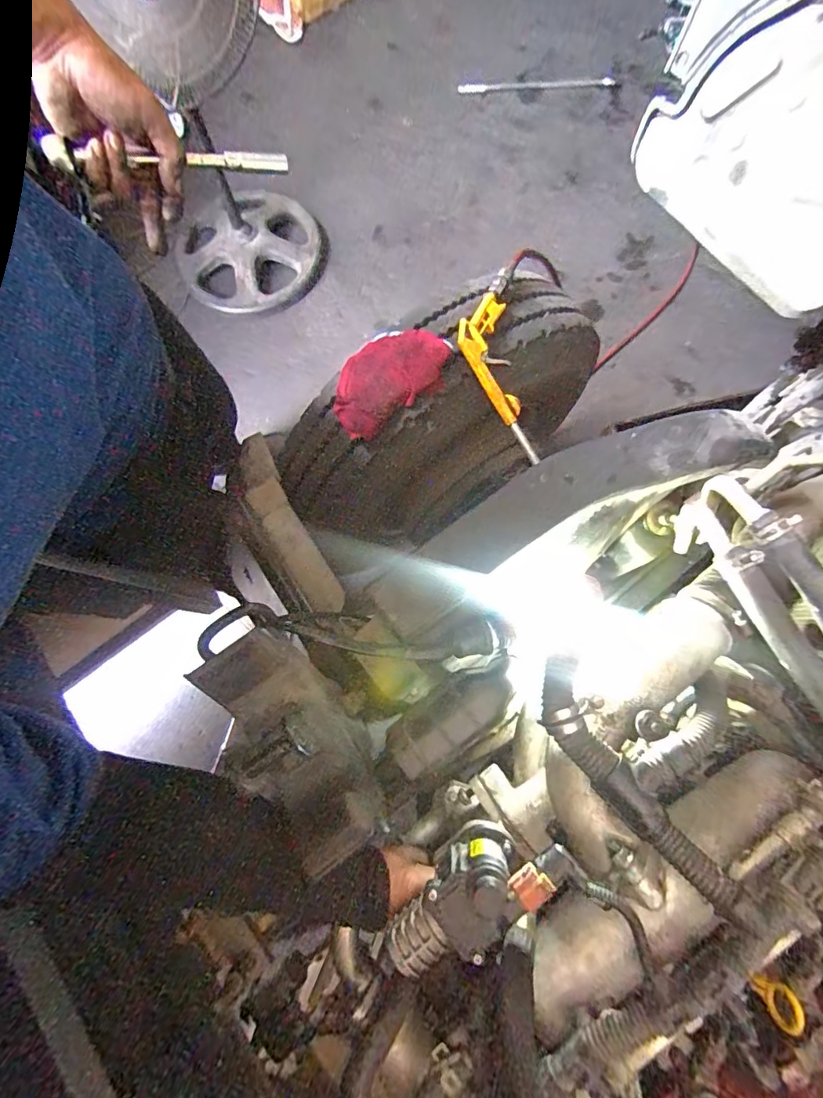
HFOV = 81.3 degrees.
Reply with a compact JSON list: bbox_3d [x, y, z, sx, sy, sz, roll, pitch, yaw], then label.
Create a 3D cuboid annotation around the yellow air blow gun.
[{"bbox_3d":[0.113,-0.244,0.670,0.083,0.050,0.244,-10,76,-3],"label":"yellow air blow gun"}]

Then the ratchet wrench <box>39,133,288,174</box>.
[{"bbox_3d":[-0.238,-0.392,0.481,0.223,0.020,0.014,-14,79,-21],"label":"ratchet wrench"}]

